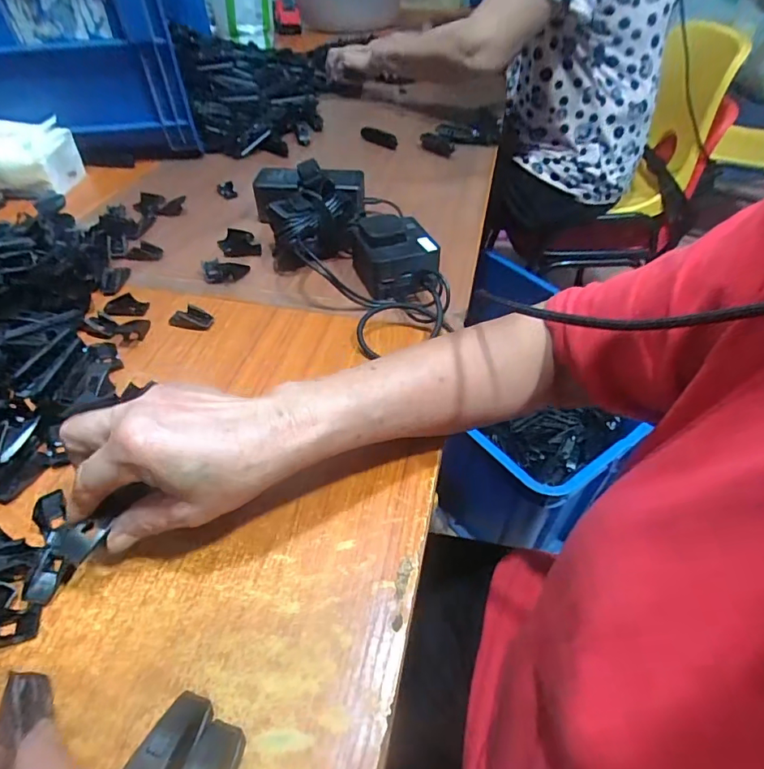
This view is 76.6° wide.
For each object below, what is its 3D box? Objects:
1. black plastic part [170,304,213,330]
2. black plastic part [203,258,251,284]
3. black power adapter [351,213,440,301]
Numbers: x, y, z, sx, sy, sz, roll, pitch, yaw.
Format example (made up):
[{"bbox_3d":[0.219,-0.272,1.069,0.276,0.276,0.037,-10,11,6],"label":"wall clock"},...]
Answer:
[{"bbox_3d":[-0.183,-0.065,0.465,0.039,0.011,0.022,12,48,12],"label":"black plastic part"},{"bbox_3d":[-0.169,-0.120,0.515,0.050,0.013,0.032,0,46,0],"label":"black plastic part"},{"bbox_3d":[0.011,-0.129,0.491,0.079,0.058,0.080,-12,47,-11],"label":"black power adapter"}]

